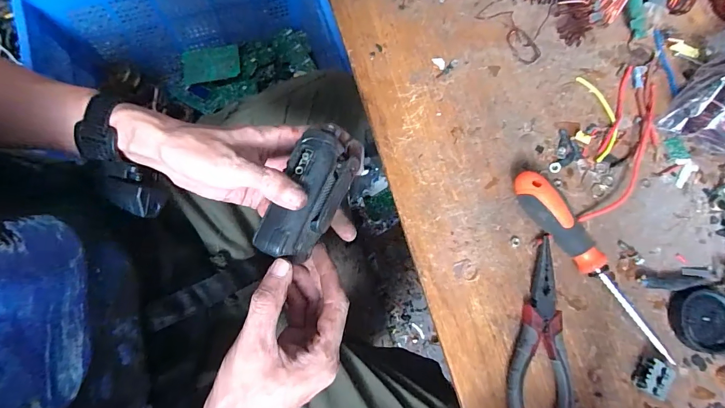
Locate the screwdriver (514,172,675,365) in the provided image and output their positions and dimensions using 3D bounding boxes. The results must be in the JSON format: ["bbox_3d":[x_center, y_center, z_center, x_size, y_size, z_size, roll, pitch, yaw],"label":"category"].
[{"bbox_3d":[0.203,0.051,0.327,0.027,0.033,0.192,-38,79,-9],"label":"screwdriver"}]

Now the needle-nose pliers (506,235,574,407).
[{"bbox_3d":[0.146,0.109,0.321,0.051,0.015,0.155,0,76,0],"label":"needle-nose pliers"}]

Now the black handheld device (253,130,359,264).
[{"bbox_3d":[-0.039,-0.004,0.279,0.044,0.032,0.093,23,82,6],"label":"black handheld device"}]

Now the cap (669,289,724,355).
[{"bbox_3d":[0.298,0.102,0.323,0.047,0.013,0.050,13,76,4],"label":"cap"}]

